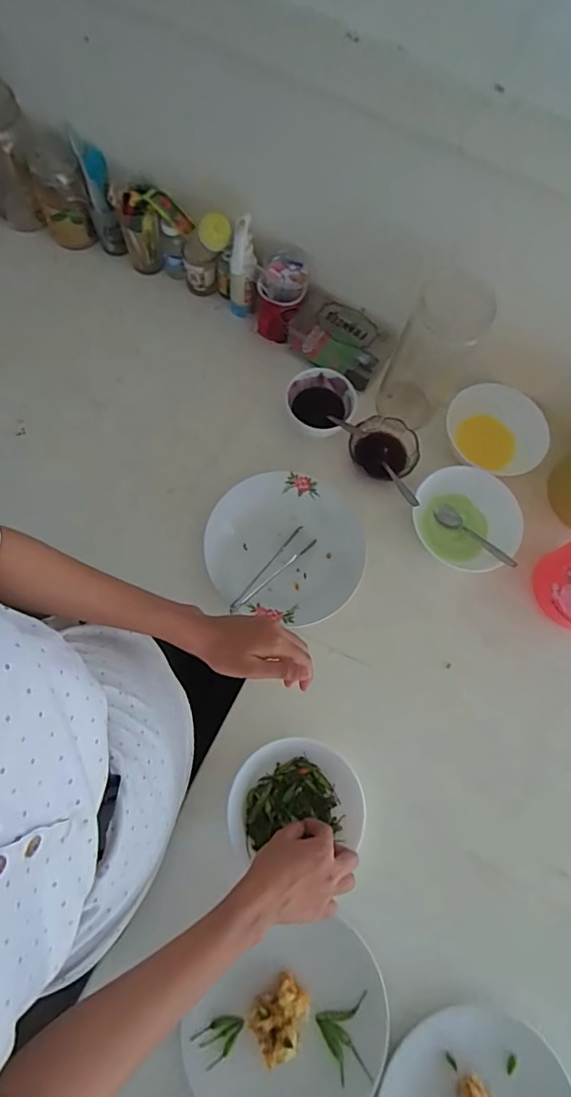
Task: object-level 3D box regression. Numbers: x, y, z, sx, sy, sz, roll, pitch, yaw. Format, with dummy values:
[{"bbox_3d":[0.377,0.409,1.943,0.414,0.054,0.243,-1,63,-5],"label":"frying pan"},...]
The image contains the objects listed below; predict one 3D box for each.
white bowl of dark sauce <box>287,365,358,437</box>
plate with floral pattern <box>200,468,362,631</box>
[{"bbox_3d":[0.050,-0.197,0.714,0.091,0.048,0.097,1,72,-4],"label":"white bowl of dark sauce"},{"bbox_3d":[0.002,-0.004,0.657,0.196,0.036,0.192,1,72,-2],"label":"plate with floral pattern"}]

